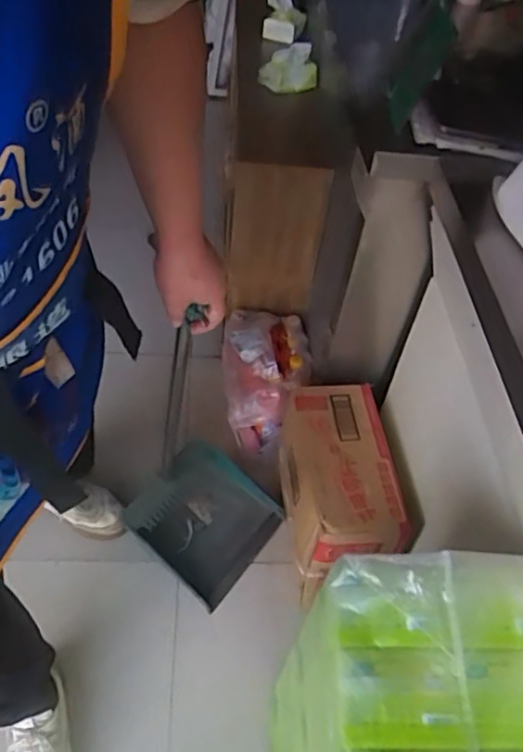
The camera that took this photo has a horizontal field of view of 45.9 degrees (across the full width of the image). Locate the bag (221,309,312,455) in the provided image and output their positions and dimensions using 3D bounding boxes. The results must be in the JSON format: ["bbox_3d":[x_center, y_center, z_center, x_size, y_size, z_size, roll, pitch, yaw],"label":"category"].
[{"bbox_3d":[0.005,-0.005,1.415,0.199,0.199,0.286,0,47,-6],"label":"bag"}]

